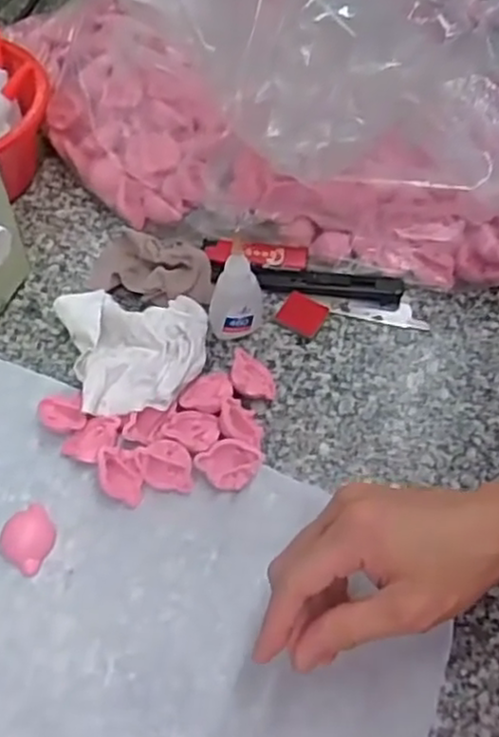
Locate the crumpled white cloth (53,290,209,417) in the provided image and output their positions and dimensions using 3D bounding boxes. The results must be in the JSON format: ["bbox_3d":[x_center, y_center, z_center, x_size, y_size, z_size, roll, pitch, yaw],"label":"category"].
[{"bbox_3d":[-0.073,-0.014,0.444,0.092,0.024,0.093,-1,57,-5],"label":"crumpled white cloth"}]

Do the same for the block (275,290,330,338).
[{"bbox_3d":[0.037,-0.039,0.491,0.030,0.004,0.029,26,59,13],"label":"block"}]

